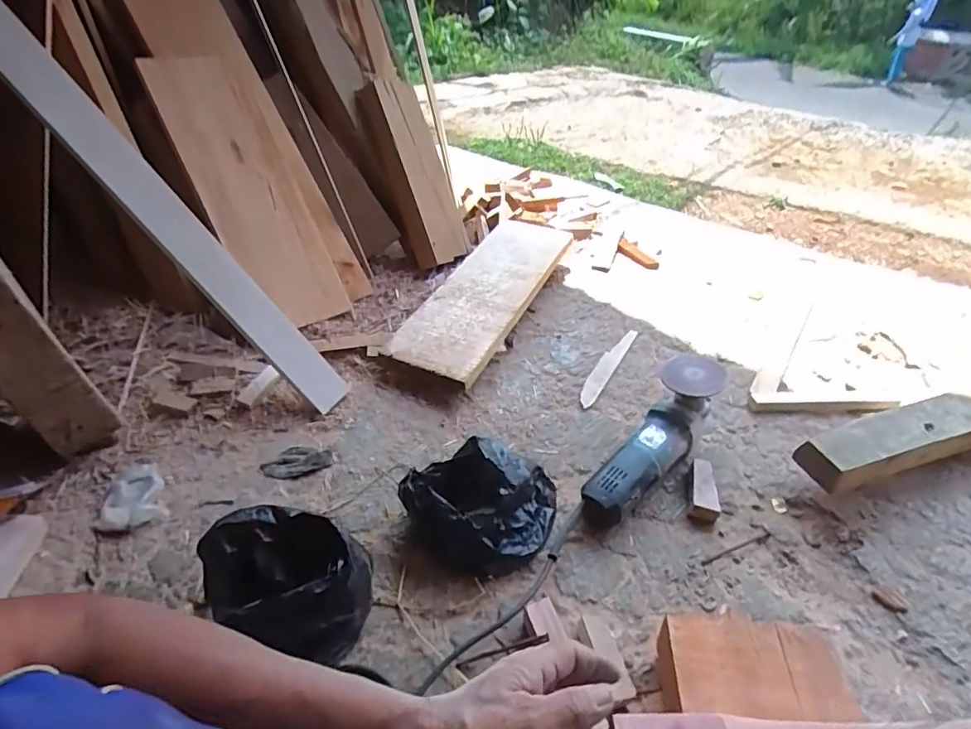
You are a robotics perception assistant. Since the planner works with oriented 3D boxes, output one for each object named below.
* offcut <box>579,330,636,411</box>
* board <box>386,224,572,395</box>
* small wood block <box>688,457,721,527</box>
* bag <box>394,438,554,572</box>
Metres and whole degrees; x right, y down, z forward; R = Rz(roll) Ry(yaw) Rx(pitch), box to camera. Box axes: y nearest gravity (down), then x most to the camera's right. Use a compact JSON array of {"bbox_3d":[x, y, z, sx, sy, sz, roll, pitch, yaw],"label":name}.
[{"bbox_3d":[0.212,0.002,0.939,0.033,0.008,0.230,19,42,25],"label":"offcut"},{"bbox_3d":[0.007,-0.152,1.033,0.182,0.024,0.500,19,46,20],"label":"board"},{"bbox_3d":[0.287,0.167,0.708,0.033,0.029,0.086,11,39,16],"label":"small wood block"},{"bbox_3d":[-0.006,0.167,0.662,0.169,0.091,0.146,14,40,19],"label":"bag"}]

